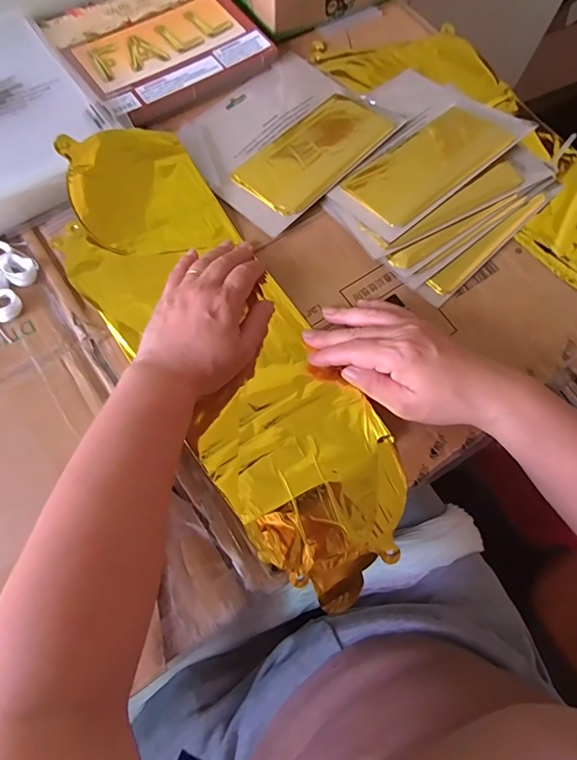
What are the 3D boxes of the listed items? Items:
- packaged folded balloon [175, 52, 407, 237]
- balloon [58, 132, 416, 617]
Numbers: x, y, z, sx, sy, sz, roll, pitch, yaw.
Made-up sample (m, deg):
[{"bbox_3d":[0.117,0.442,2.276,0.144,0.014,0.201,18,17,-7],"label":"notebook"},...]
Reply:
[{"bbox_3d":[-0.004,-0.244,0.437,0.160,0.024,0.187,42,75,11],"label":"packaged folded balloon"},{"bbox_3d":[-0.054,-0.029,0.367,0.141,0.037,0.425,-31,79,-12],"label":"balloon"}]

